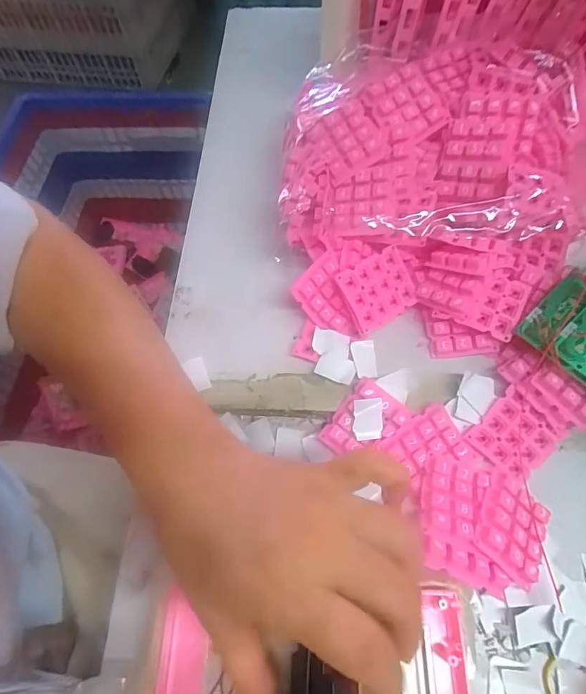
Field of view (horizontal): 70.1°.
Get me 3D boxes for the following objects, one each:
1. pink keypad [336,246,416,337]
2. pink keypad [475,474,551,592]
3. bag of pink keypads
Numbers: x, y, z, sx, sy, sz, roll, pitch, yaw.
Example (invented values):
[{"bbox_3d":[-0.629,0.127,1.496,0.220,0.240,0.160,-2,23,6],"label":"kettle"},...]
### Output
[{"bbox_3d":[0.069,-0.045,0.330,0.059,0.005,0.051,-29,99,-17],"label":"pink keypad"},{"bbox_3d":[0.144,0.116,0.270,0.048,0.011,0.056,41,54,1],"label":"pink keypad"},{"bbox_3d":[0.109,-0.172,0.349,0.231,0.062,0.196,5,64,4],"label":"bag of pink keypads"}]

